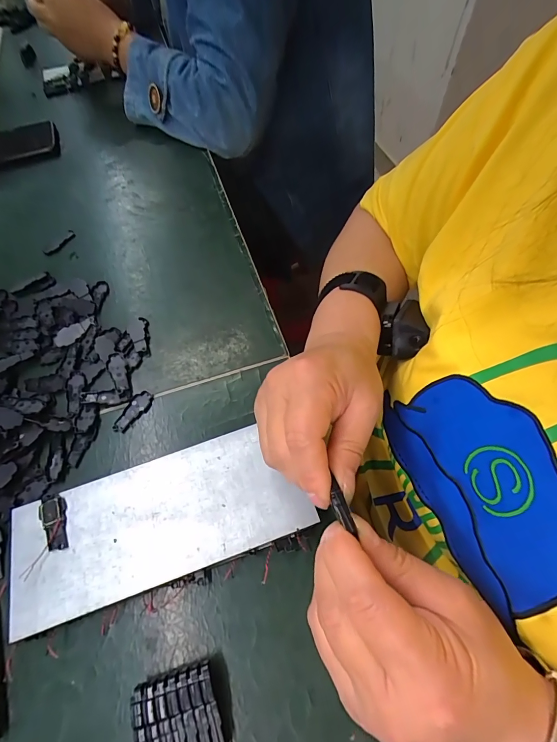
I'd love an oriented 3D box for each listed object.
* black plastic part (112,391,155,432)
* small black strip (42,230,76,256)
[{"bbox_3d":[-0.120,0.034,0.292,0.017,0.004,0.039,30,67,17],"label":"black plastic part"},{"bbox_3d":[-0.240,-0.140,0.388,0.013,0.004,0.041,27,67,17],"label":"small black strip"}]

